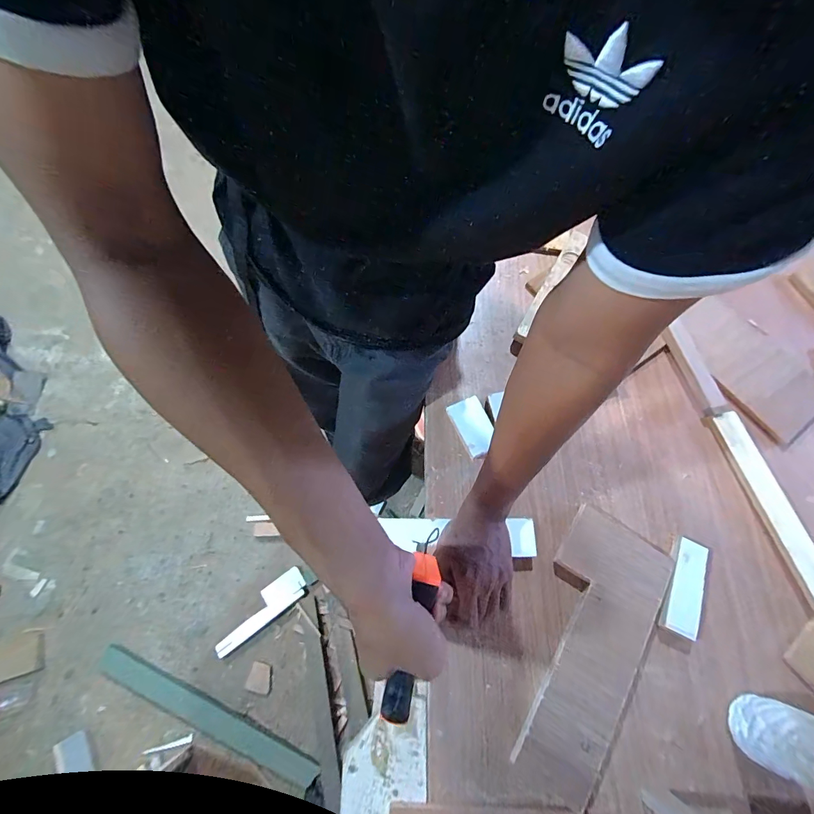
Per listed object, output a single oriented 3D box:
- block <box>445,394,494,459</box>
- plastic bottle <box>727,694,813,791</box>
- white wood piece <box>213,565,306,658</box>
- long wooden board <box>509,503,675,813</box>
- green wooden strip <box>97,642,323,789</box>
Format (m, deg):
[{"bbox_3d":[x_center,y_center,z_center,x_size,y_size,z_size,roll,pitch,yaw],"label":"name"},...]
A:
[{"bbox_3d":[0.092,0.027,0.551,0.047,0.022,0.080,-21,70,-10],"label":"block"},{"bbox_3d":[0.400,0.342,0.395,0.069,0.101,0.065,19,69,6],"label":"plastic bottle"},{"bbox_3d":[-0.413,0.571,1.099,0.277,0.034,0.088,-35,73,-14],"label":"white wood piece"},{"bbox_3d":[0.209,0.272,0.456,0.121,0.023,0.291,30,70,10],"label":"long wooden board"},{"bbox_3d":[-0.515,0.790,1.004,0.623,0.031,0.061,24,69,8],"label":"green wooden strip"}]

